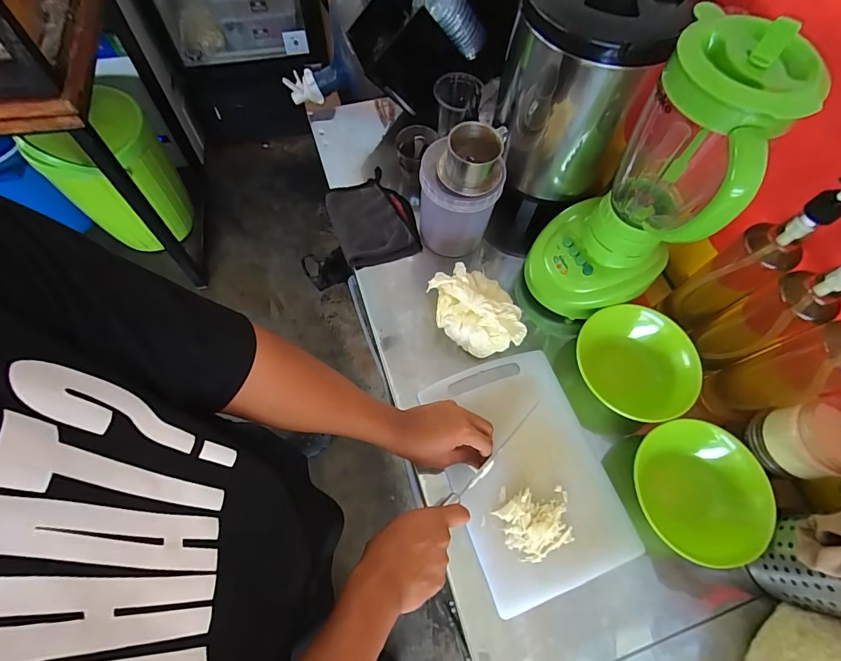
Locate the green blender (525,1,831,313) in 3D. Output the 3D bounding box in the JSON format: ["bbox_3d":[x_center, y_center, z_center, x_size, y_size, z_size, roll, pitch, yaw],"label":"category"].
[{"bbox_3d":[0.271,-0.162,0.516,0.161,0.350,0.152,31,68,10],"label":"green blender"}]

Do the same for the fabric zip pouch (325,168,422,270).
[{"bbox_3d":[-0.082,-0.195,0.726,0.136,0.019,0.176,-20,69,-11],"label":"fabric zip pouch"}]

